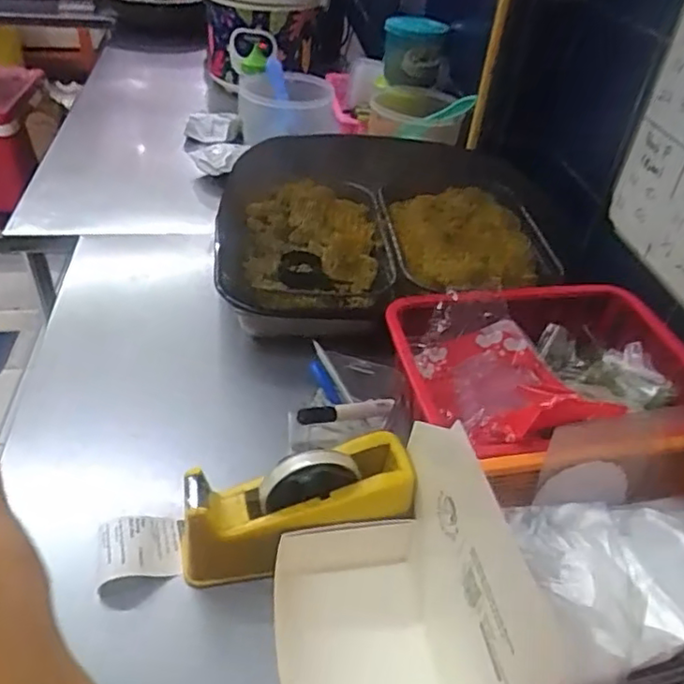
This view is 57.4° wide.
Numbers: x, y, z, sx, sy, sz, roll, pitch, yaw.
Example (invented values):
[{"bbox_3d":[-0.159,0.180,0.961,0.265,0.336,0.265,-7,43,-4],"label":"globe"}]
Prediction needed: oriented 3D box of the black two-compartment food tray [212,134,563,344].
[{"bbox_3d":[0.051,-0.154,0.873,0.436,0.099,0.385,-2,41,-9],"label":"black two-compartment food tray"}]

